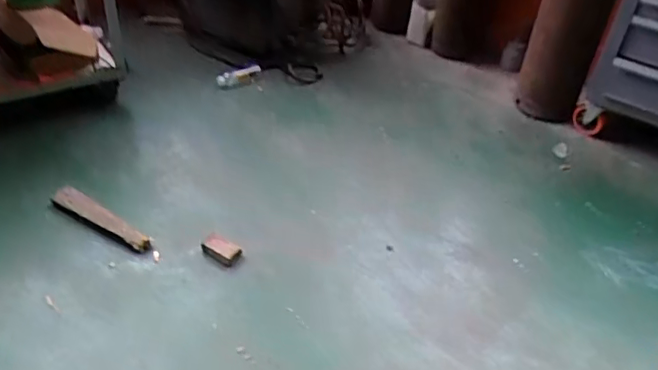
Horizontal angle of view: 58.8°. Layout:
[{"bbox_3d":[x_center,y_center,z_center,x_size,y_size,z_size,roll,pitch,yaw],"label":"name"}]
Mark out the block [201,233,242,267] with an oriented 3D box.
[{"bbox_3d":[-0.320,0.188,1.713,0.120,0.024,0.060,25,42,24],"label":"block"}]

